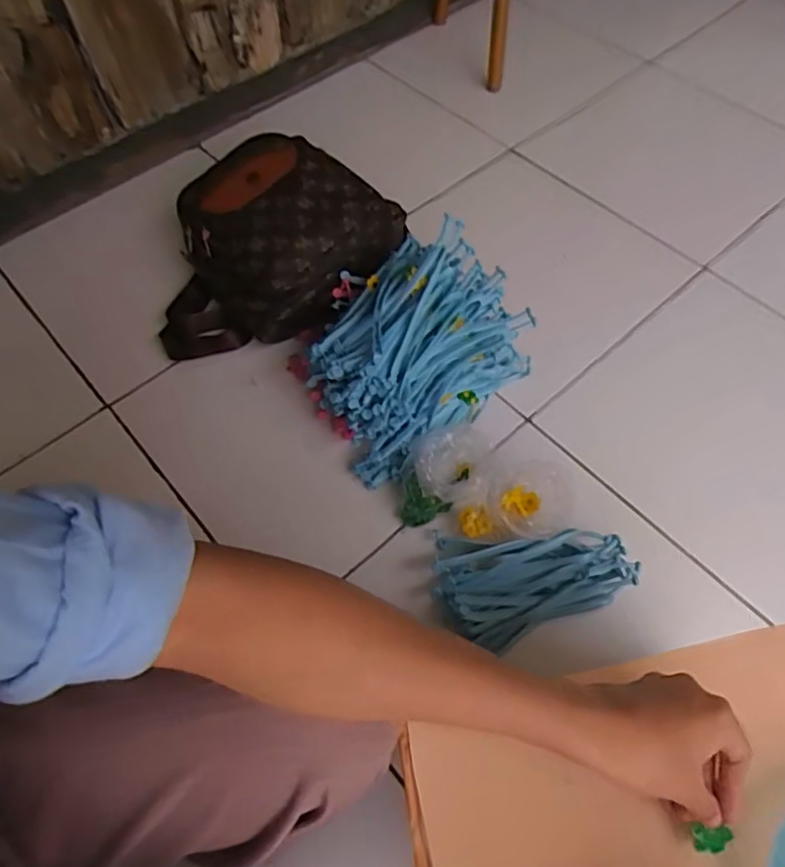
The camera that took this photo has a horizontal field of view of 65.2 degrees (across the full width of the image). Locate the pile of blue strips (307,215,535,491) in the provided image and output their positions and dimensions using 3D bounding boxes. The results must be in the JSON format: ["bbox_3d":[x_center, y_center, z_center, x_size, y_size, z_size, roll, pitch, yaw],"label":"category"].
[{"bbox_3d":[0.024,-0.111,0.734,0.248,0.189,0.182,-35,65,-18],"label":"pile of blue strips"}]

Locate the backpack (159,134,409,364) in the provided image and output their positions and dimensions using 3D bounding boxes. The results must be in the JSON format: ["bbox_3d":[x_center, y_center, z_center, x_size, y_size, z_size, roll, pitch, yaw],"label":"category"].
[{"bbox_3d":[-0.176,-0.270,0.860,0.337,0.153,0.250,-19,61,-10],"label":"backpack"}]

